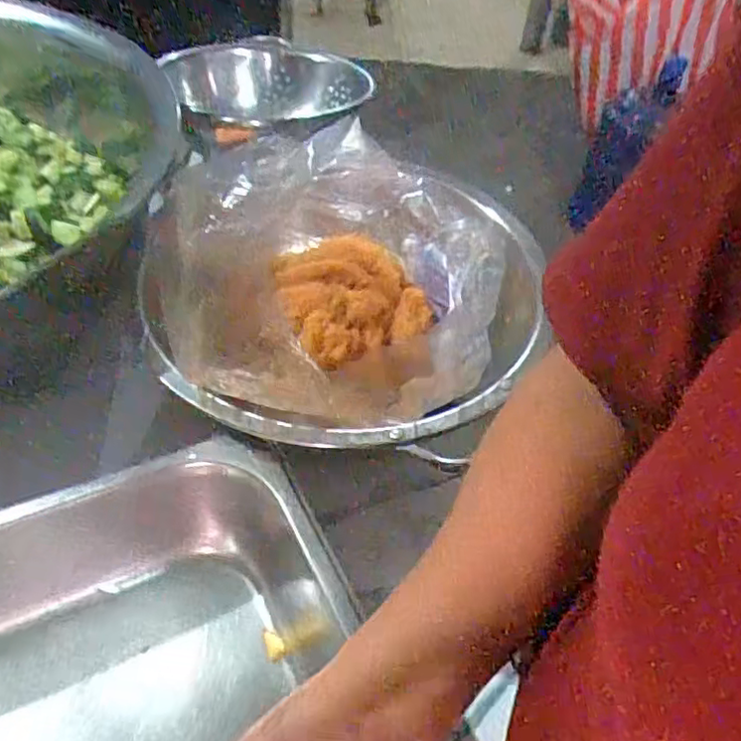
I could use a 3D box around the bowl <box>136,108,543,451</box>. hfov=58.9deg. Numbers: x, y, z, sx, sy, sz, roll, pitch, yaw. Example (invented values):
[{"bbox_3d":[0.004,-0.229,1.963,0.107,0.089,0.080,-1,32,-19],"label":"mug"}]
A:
[{"bbox_3d":[-0.025,-0.057,0.524,0.271,0.108,0.261,3,48,-3],"label":"bowl"}]

